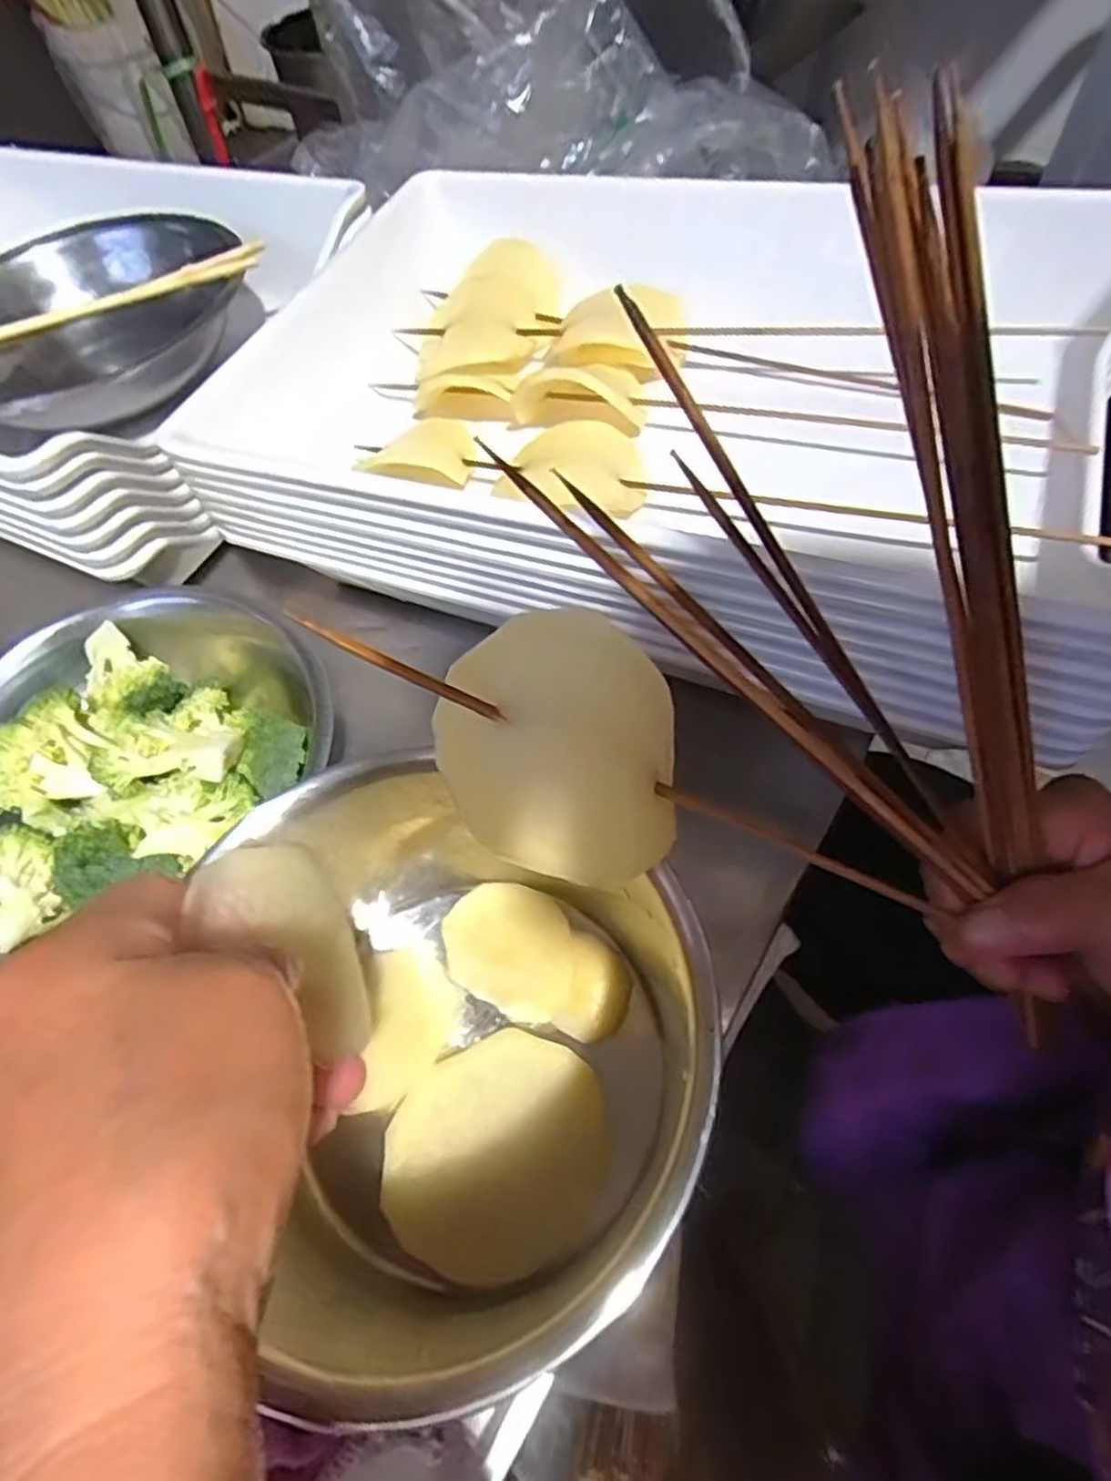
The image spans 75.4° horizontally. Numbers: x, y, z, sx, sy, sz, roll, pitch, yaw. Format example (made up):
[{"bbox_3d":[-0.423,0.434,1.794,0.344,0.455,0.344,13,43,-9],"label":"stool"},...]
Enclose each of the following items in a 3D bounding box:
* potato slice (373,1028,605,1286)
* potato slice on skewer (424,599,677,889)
[{"bbox_3d":[-0.021,0.145,0.255,0.080,0.005,0.072,-24,60,-10],"label":"potato slice"},{"bbox_3d":[0.003,0.001,0.197,0.069,0.015,0.072,6,69,-16],"label":"potato slice on skewer"}]

